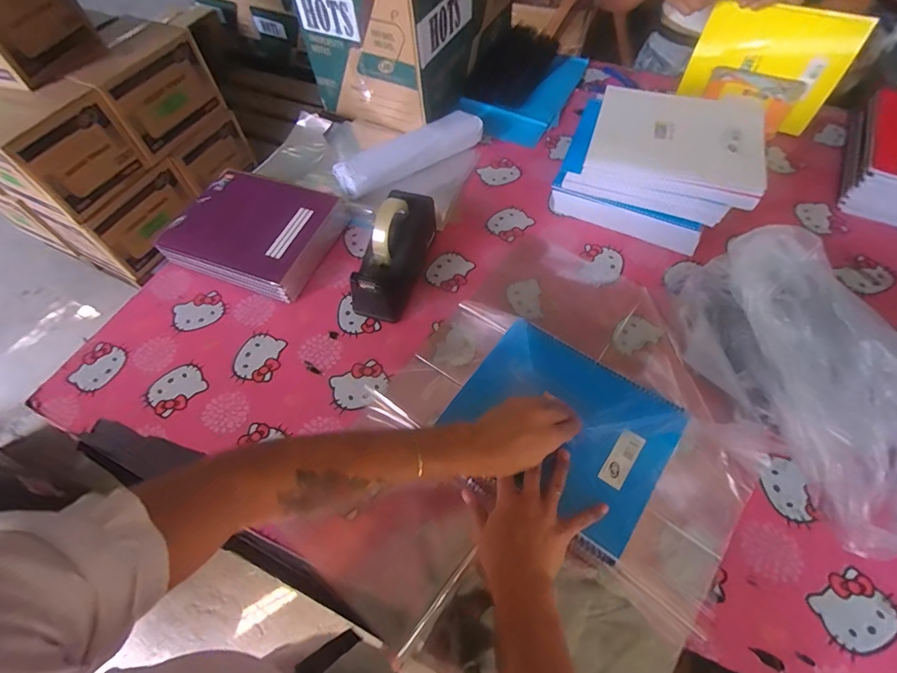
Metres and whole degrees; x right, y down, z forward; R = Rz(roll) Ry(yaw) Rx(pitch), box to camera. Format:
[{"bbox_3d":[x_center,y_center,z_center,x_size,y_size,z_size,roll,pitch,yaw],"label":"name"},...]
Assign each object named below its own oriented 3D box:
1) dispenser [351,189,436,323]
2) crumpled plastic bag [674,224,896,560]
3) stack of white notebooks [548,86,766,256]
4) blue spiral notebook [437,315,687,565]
[{"bbox_3d":[-0.088,-0.134,0.690,0.076,0.127,0.198,17,62,13],"label":"dispenser"},{"bbox_3d":[0.413,0.054,0.520,0.122,0.149,0.357,-19,70,-9],"label":"crumpled plastic bag"},{"bbox_3d":[0.352,-0.288,0.746,0.285,0.155,0.207,21,63,15],"label":"stack of white notebooks"},{"bbox_3d":[0.132,0.112,0.532,0.246,0.020,0.220,31,64,21],"label":"blue spiral notebook"}]

